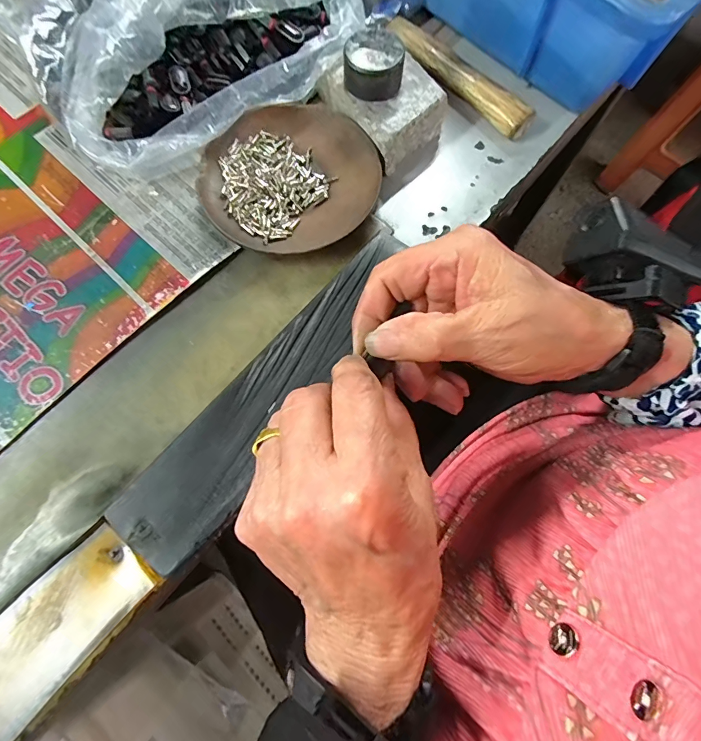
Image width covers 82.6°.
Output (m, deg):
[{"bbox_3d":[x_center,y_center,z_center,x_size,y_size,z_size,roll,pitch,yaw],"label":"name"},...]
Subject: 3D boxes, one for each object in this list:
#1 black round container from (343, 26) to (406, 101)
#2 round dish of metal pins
[{"bbox_3d":[0.015,-0.195,0.255,0.036,0.023,0.033,0,73,0],"label":"black round container"},{"bbox_3d":[-0.039,-0.125,0.264,0.107,0.017,0.113,0,73,0],"label":"round dish of metal pins"}]

